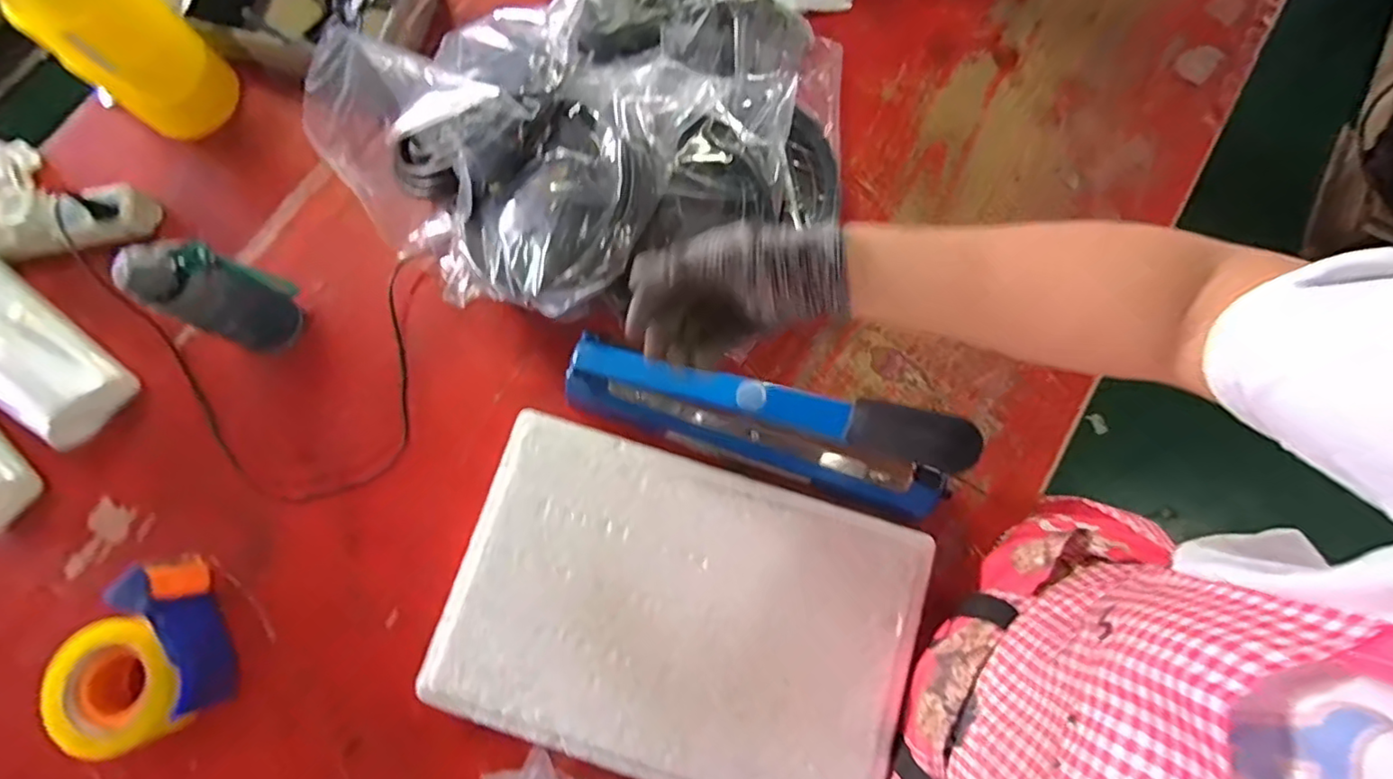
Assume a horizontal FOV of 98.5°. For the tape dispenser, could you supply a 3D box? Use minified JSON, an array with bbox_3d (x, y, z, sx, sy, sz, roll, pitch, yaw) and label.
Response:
[{"bbox_3d":[-0.545,0.266,0.590,0.124,0.079,0.155,-28,79,-5],"label":"tape dispenser"}]

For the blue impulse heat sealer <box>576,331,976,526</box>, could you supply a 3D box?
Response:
[{"bbox_3d":[0.053,0.027,0.551,0.370,0.229,0.063,19,79,5],"label":"blue impulse heat sealer"}]

